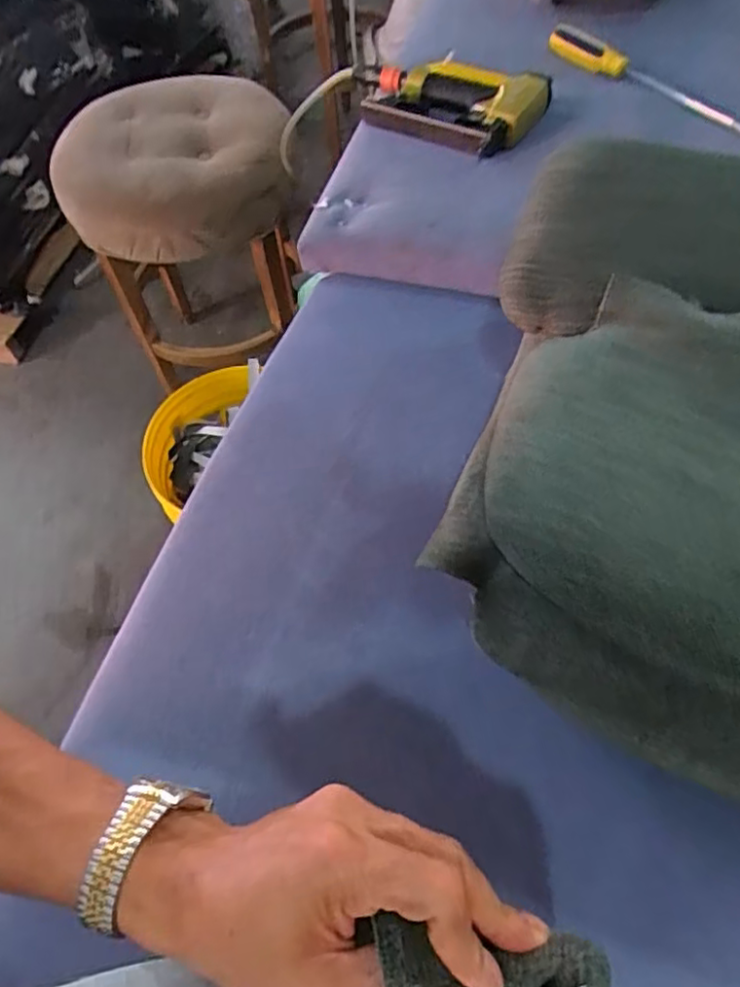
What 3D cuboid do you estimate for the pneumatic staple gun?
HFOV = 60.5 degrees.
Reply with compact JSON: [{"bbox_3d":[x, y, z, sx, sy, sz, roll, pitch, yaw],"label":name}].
[{"bbox_3d":[0.087,-0.451,0.731,0.225,0.042,0.150,11,60,11],"label":"pneumatic staple gun"}]

